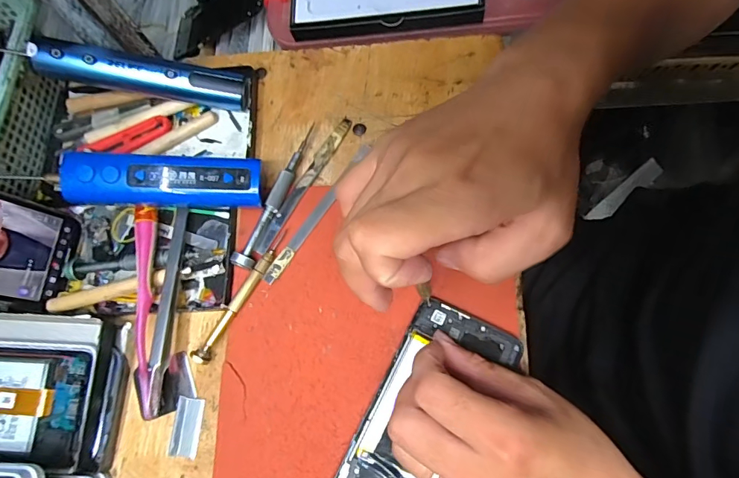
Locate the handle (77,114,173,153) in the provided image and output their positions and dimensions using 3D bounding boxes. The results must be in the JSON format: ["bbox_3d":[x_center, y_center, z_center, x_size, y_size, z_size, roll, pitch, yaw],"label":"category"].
[{"bbox_3d":[-0.208,-0.084,0.378,0.078,0.007,0.026,-22,72,-6],"label":"handle"}]

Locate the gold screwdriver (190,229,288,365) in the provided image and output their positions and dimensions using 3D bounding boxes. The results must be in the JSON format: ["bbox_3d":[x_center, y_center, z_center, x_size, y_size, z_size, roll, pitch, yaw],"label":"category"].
[{"bbox_3d":[-0.093,0.040,0.323,0.014,0.012,0.110,28,75,10],"label":"gold screwdriver"}]

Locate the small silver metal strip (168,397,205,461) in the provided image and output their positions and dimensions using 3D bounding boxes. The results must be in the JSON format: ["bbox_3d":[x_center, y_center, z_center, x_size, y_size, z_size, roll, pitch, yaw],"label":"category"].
[{"bbox_3d":[-0.128,0.131,0.309,0.021,0.004,0.039,5,72,3],"label":"small silver metal strip"}]

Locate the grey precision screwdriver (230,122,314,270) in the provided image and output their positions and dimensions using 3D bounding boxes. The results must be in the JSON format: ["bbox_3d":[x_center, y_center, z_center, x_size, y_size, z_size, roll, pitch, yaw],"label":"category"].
[{"bbox_3d":[-0.071,-0.035,0.341,0.014,0.014,0.123,19,73,8],"label":"grey precision screwdriver"}]

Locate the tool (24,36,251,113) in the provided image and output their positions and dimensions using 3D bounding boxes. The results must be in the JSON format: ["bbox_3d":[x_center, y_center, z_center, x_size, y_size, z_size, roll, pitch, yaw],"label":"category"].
[{"bbox_3d":[-0.178,-0.133,0.355,0.156,0.022,0.029,7,71,-14],"label":"tool"}]

